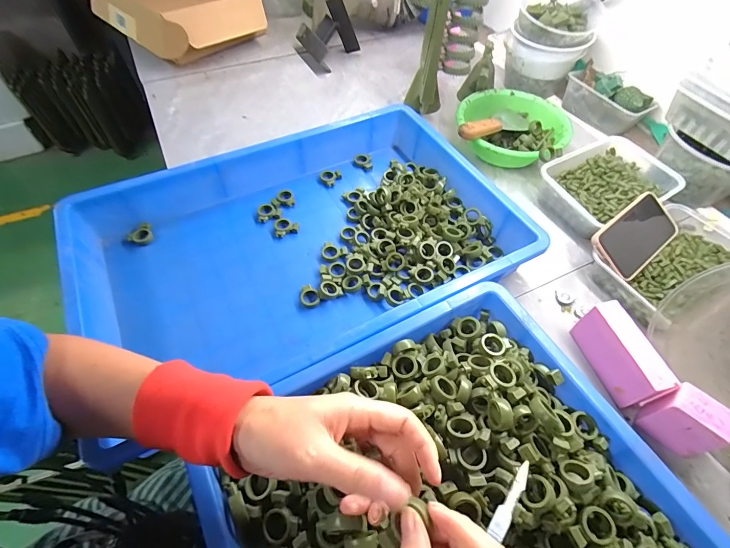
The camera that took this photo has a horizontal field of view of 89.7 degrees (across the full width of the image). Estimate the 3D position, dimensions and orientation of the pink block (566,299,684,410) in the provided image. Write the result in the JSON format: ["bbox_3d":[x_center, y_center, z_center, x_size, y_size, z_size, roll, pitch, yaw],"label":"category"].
[{"bbox_3d":[0.303,0.097,0.438,0.034,0.065,0.107,-14,57,-11],"label":"pink block"}]

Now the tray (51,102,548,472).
[{"bbox_3d":[-0.087,-0.042,0.517,0.546,0.086,0.367,-23,59,-17],"label":"tray"}]

